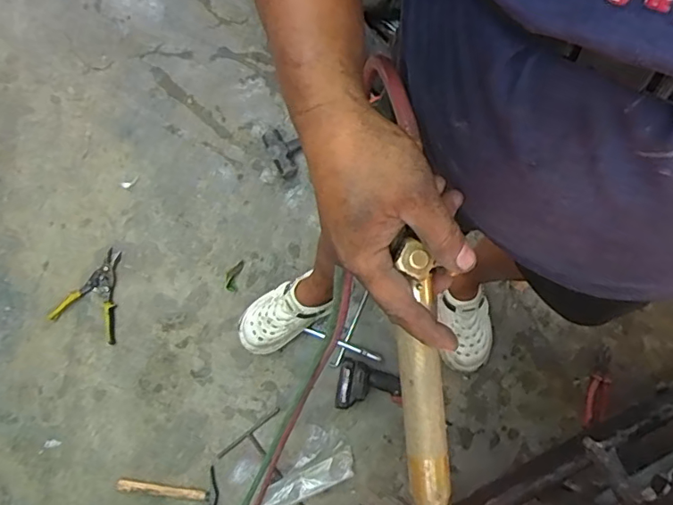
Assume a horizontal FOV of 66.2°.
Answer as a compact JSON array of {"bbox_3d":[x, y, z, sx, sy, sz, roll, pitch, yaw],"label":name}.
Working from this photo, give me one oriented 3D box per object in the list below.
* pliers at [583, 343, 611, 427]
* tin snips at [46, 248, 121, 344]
[{"bbox_3d":[0.634,0.320,1.240,0.050,0.031,0.198,13,76,8],"label":"pliers"},{"bbox_3d":[-0.611,0.096,1.314,0.170,0.019,0.216,17,76,9],"label":"tin snips"}]

